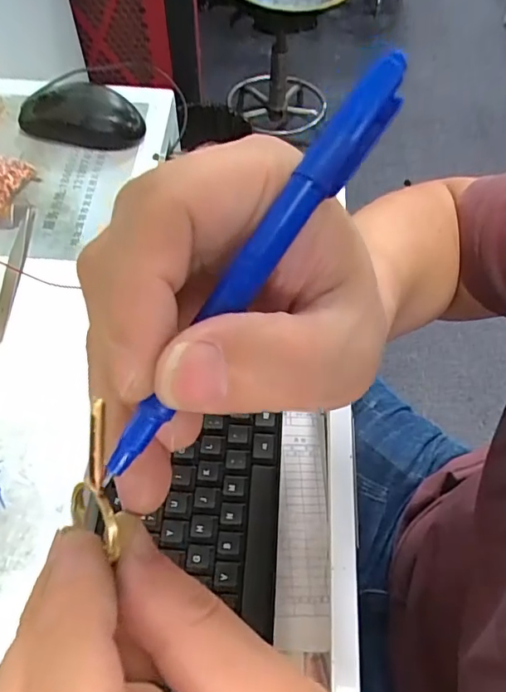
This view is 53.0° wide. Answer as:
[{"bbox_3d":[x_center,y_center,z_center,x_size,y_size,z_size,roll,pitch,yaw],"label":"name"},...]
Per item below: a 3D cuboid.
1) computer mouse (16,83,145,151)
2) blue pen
[{"bbox_3d":[-0.146,-0.205,0.446,0.100,0.034,0.055,16,60,8],"label":"computer mouse"},{"bbox_3d":[0.004,-0.024,0.131,0.011,0.010,0.131,32,81,16],"label":"blue pen"}]

